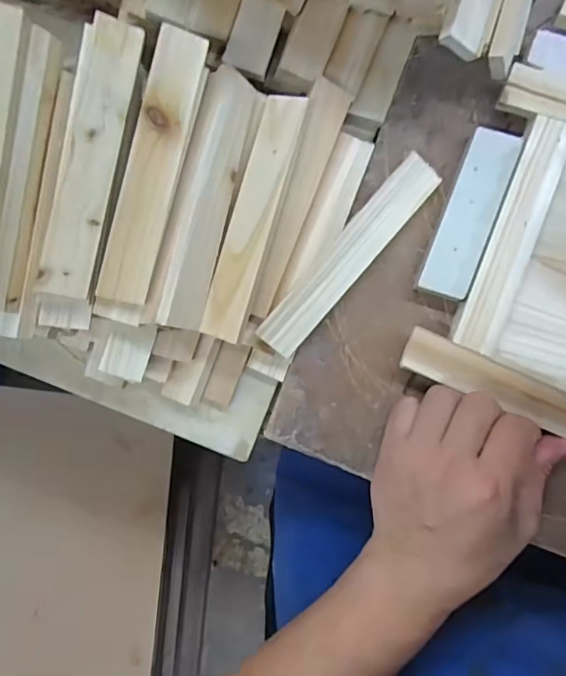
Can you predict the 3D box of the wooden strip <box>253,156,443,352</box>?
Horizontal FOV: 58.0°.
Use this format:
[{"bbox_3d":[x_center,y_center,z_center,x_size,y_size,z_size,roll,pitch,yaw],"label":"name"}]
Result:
[{"bbox_3d":[0.043,-0.055,0.336,0.027,0.011,0.155,41,90,4],"label":"wooden strip"}]

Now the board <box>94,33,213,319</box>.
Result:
[{"bbox_3d":[-0.076,-0.091,0.292,0.028,0.010,0.165,14,90,-17],"label":"board"}]

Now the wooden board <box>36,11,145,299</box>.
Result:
[{"bbox_3d":[-0.106,-0.100,0.282,0.029,0.006,0.154,12,87,-11],"label":"wooden board"}]

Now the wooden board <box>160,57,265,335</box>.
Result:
[{"bbox_3d":[-0.044,-0.081,0.307,0.005,0.037,0.153,12,87,45],"label":"wooden board"}]

